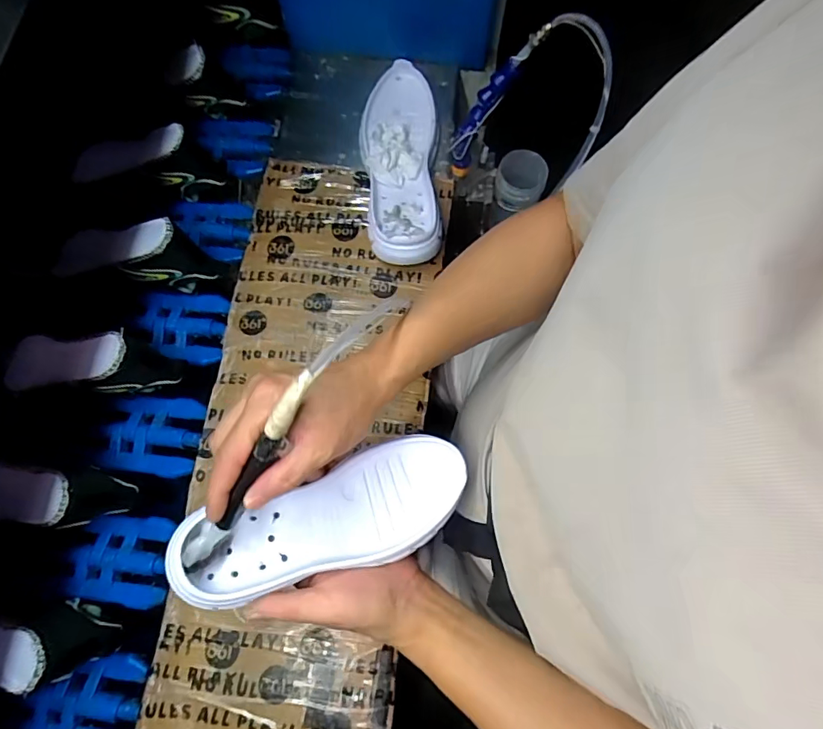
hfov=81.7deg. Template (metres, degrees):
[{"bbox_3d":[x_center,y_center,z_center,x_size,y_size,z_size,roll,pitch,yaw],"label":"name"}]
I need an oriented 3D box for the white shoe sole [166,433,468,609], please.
[{"bbox_3d":[-0.065,0.119,0.365,0.222,0.048,0.082,-18,75,-15],"label":"white shoe sole"}]

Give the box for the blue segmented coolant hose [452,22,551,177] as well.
[{"bbox_3d":[0.091,-0.299,0.553,0.031,0.192,0.022,-24,74,-36],"label":"blue segmented coolant hose"}]

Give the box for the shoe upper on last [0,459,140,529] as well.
[{"bbox_3d":[-0.402,0.135,0.513,0.192,0.089,0.069,3,75,0],"label":"shoe upper on last"}]

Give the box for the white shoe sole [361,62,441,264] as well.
[{"bbox_3d":[-0.015,-0.258,0.603,0.096,0.054,0.278,-1,75,-1],"label":"white shoe sole"}]

